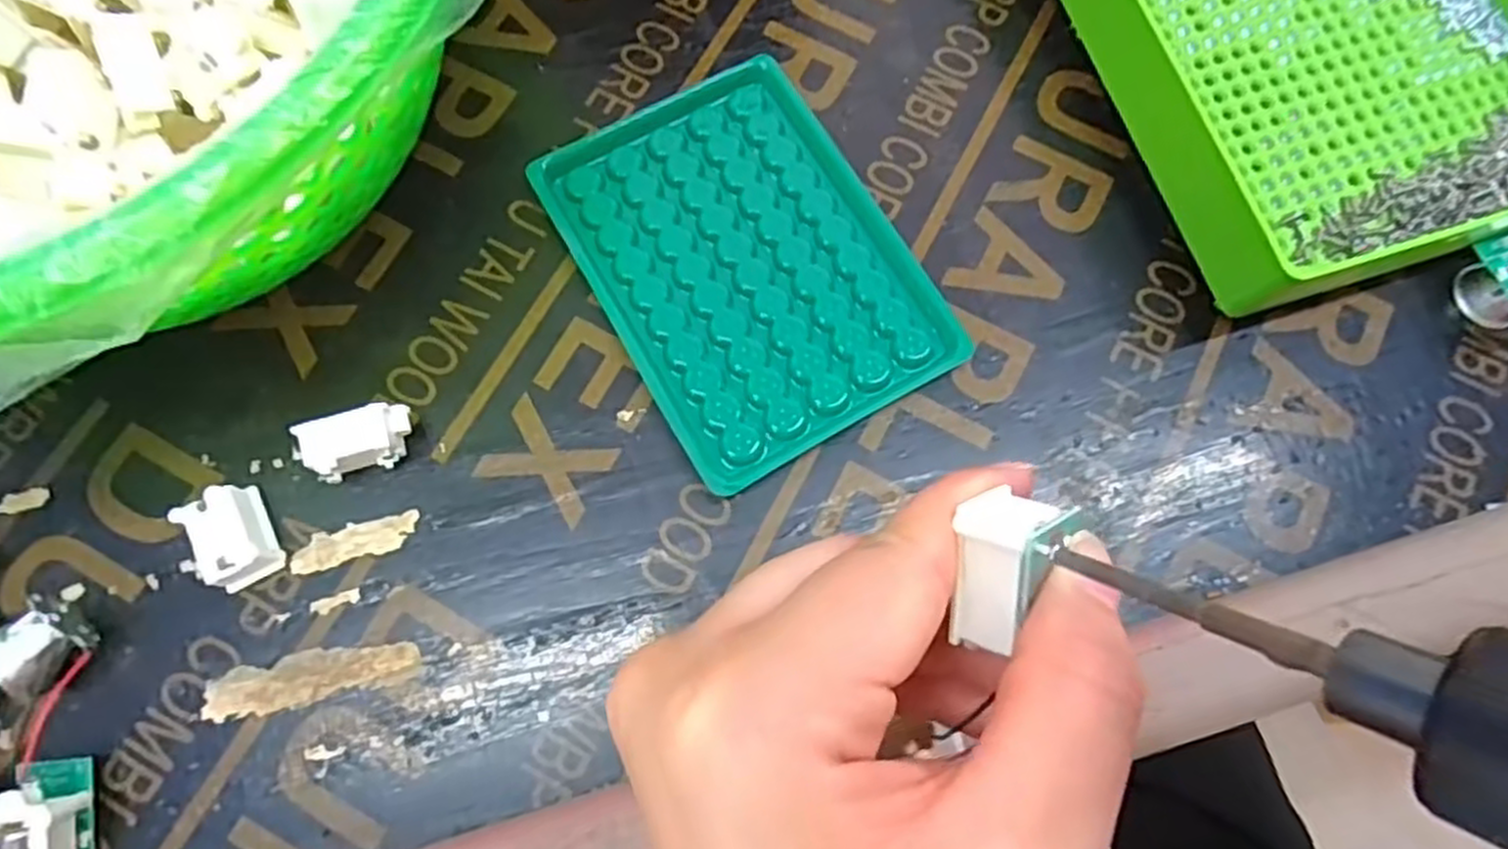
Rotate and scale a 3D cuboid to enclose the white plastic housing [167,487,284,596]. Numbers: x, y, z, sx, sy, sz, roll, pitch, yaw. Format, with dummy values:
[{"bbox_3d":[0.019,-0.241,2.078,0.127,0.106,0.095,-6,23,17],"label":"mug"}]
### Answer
[{"bbox_3d":[-0.148,0.032,0.222,0.017,0.015,0.028,-29,77,-9],"label":"white plastic housing"}]

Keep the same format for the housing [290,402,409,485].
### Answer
[{"bbox_3d":[-0.115,0.006,0.229,0.029,0.019,0.017,-12,75,-5],"label":"housing"}]

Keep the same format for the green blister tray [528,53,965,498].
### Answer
[{"bbox_3d":[-0.003,-0.053,0.253,0.093,0.014,0.128,-29,77,-9],"label":"green blister tray"}]

